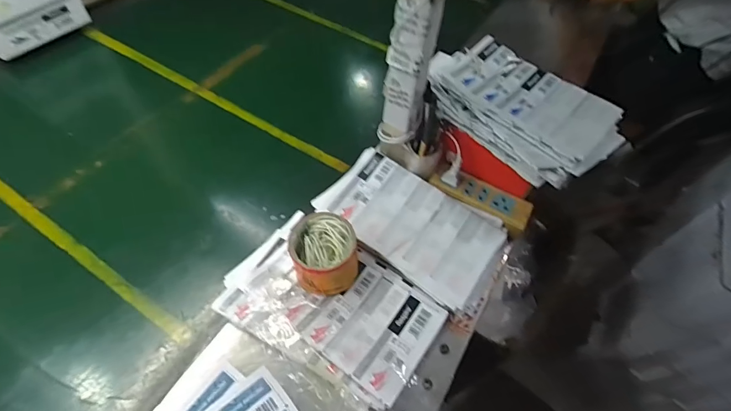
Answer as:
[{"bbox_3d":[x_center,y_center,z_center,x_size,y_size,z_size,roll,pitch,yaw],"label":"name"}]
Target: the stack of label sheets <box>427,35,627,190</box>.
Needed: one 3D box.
[{"bbox_3d":[0.216,-0.159,0.585,0.195,0.037,0.303,-31,64,-23],"label":"stack of label sheets"}]

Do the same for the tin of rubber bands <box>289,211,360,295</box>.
[{"bbox_3d":[-0.051,0.060,0.492,0.086,0.073,0.084,2,56,-3],"label":"tin of rubber bands"}]

